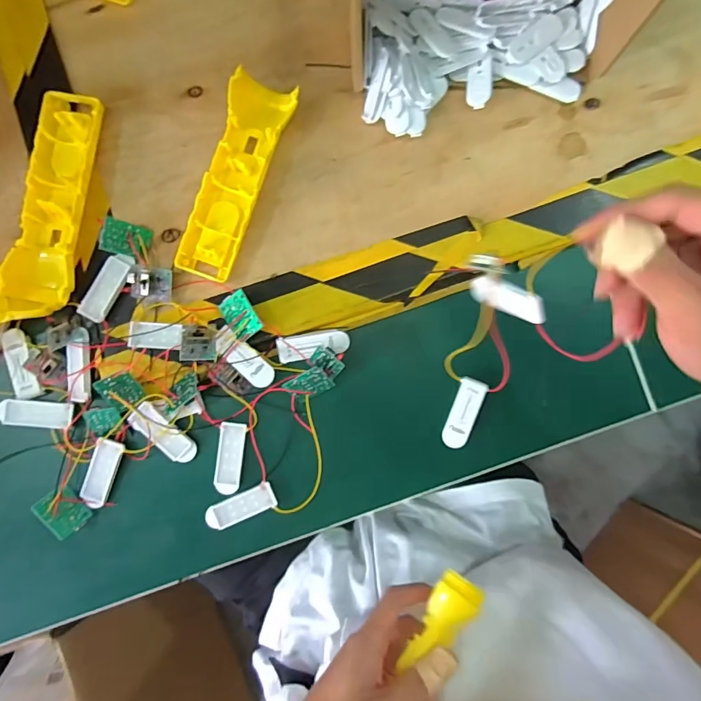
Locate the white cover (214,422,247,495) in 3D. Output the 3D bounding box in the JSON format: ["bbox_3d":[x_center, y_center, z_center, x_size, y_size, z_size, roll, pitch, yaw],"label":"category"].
[{"bbox_3d":[-0.099,0.089,0.360,0.022,0.004,0.057,6,89,-1],"label":"white cover"}]

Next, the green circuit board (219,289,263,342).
[{"bbox_3d":[-0.085,-0.027,0.345,0.026,0.008,0.034,-35,86,14],"label":"green circuit board"}]

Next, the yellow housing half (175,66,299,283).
[{"bbox_3d":[-0.089,-0.134,0.348,0.047,0.023,0.159,18,89,-1],"label":"yellow housing half"}]

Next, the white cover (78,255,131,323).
[{"bbox_3d":[-0.193,-0.049,0.345,0.022,0.006,0.052,27,89,-1],"label":"white cover"}]

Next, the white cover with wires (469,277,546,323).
[{"bbox_3d":[0.107,-0.036,0.301,0.056,0.012,0.017,34,88,36],"label":"white cover with wires"}]

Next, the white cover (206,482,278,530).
[{"bbox_3d":[-0.089,0.129,0.360,0.057,0.006,0.022,-25,90,-2],"label":"white cover"}]

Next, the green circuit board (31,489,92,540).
[{"bbox_3d":[-0.225,0.127,0.345,0.028,0.008,0.035,-42,102,-34],"label":"green circuit board"}]

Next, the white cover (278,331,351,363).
[{"bbox_3d":[-0.030,-0.004,0.359,0.058,0.011,0.021,-10,90,-2],"label":"white cover"}]

